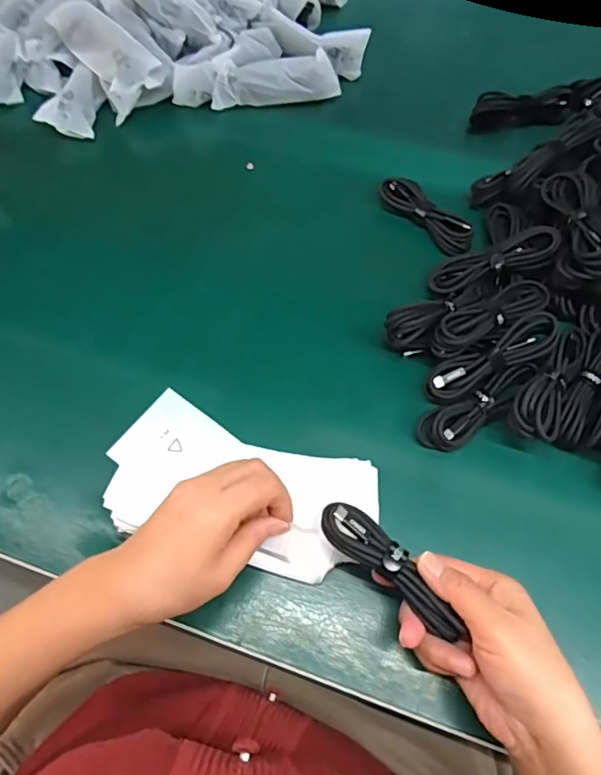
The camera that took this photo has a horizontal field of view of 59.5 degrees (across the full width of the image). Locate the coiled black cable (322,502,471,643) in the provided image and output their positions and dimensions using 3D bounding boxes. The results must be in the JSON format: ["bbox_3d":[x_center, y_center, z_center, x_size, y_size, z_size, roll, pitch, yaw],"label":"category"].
[{"bbox_3d":[0.056,0.112,0.325,0.105,0.011,0.028,42,72,14],"label":"coiled black cable"}]

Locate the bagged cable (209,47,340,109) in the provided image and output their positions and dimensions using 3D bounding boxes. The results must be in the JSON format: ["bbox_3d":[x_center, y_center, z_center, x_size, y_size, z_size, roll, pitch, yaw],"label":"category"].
[{"bbox_3d":[-0.029,-0.346,0.598,0.145,0.037,0.047,-5,65,-1],"label":"bagged cable"}]

